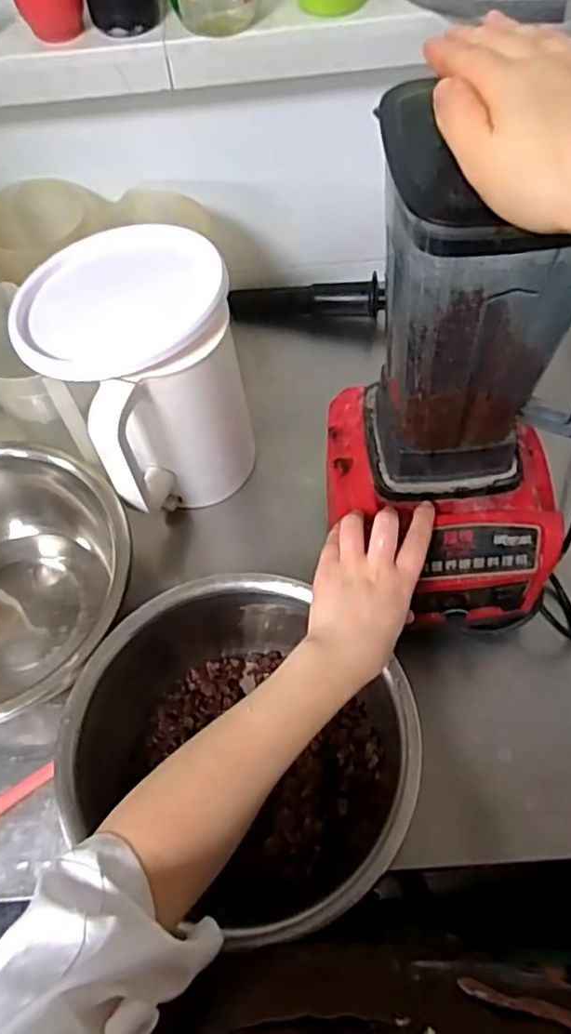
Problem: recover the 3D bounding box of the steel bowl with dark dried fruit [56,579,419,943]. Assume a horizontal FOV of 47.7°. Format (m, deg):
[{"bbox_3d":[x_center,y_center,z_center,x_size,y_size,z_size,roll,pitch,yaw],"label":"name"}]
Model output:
[{"bbox_3d":[-0.034,0.204,0.588,0.296,0.145,0.273,26,66,17],"label":"steel bowl with dark dried fruit"}]

